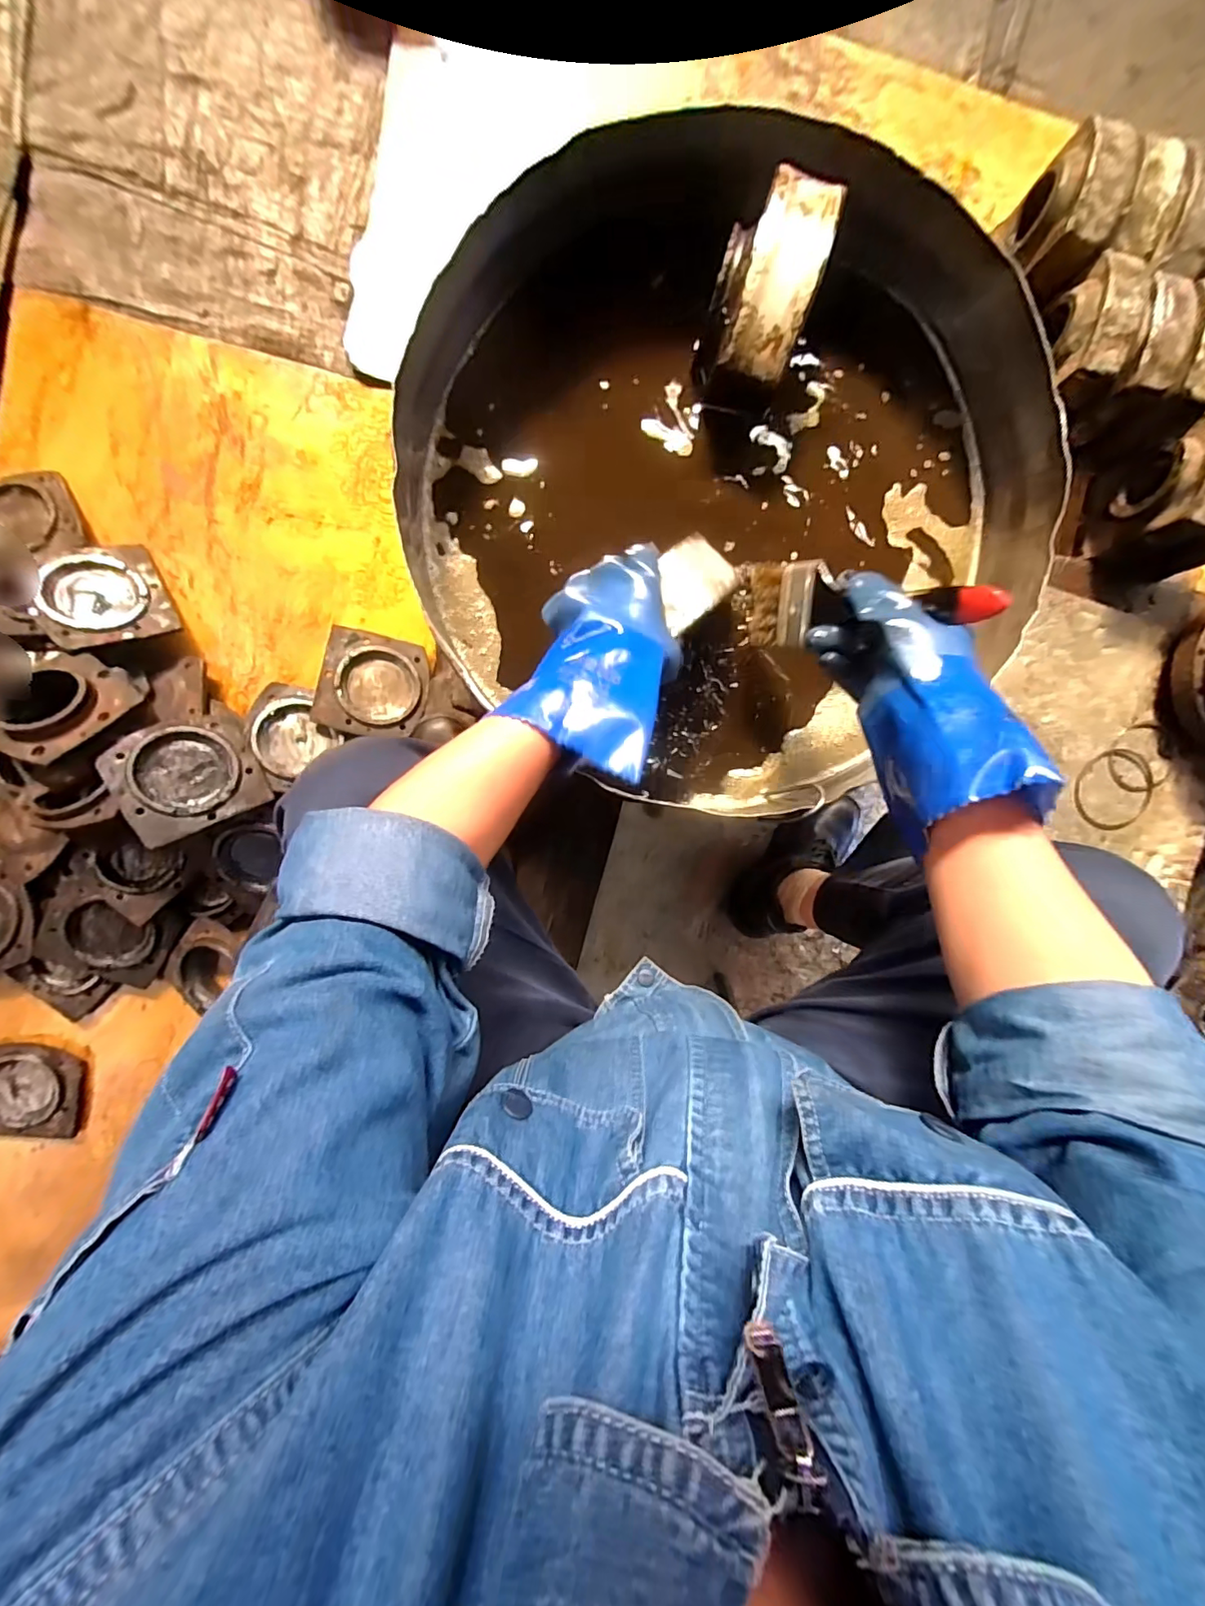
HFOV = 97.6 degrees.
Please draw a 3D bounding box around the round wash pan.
[{"bbox_3d":[0.123,-0.309,0.508,0.549,0.128,0.568,0,95,-5],"label":"round wash pan"}]

